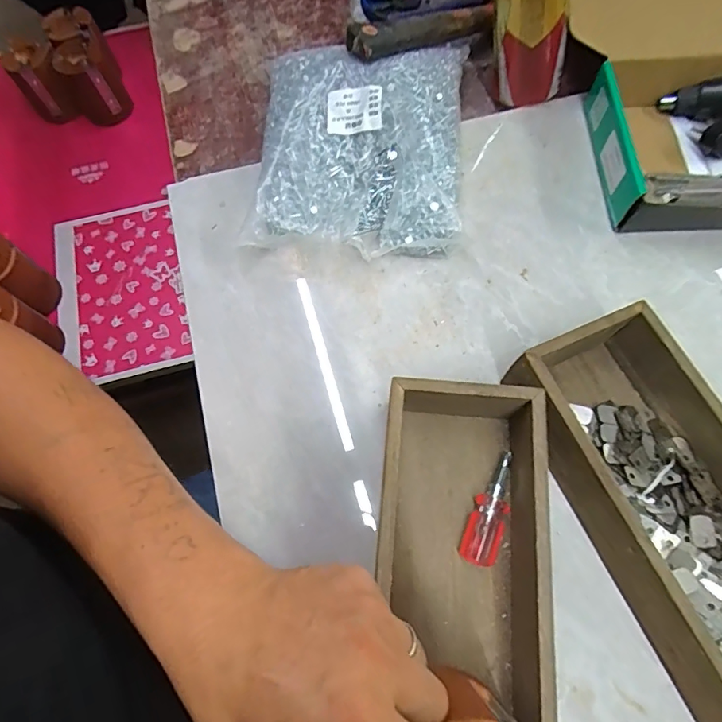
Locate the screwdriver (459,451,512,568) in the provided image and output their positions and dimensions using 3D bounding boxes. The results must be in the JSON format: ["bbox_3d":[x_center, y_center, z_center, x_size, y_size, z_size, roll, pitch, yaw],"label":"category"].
[{"bbox_3d":[0.089,0.102,0.335,0.024,0.021,0.077,21,71,8],"label":"screwdriver"}]

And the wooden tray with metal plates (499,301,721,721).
[{"bbox_3d":[0.209,0.108,0.317,0.113,0.066,0.278,-23,71,-8],"label":"wooden tray with metal plates"}]

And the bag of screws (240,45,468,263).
[{"bbox_3d":[-0.001,-0.200,0.437,0.183,0.054,0.225,3,69,1],"label":"bag of screws"}]

